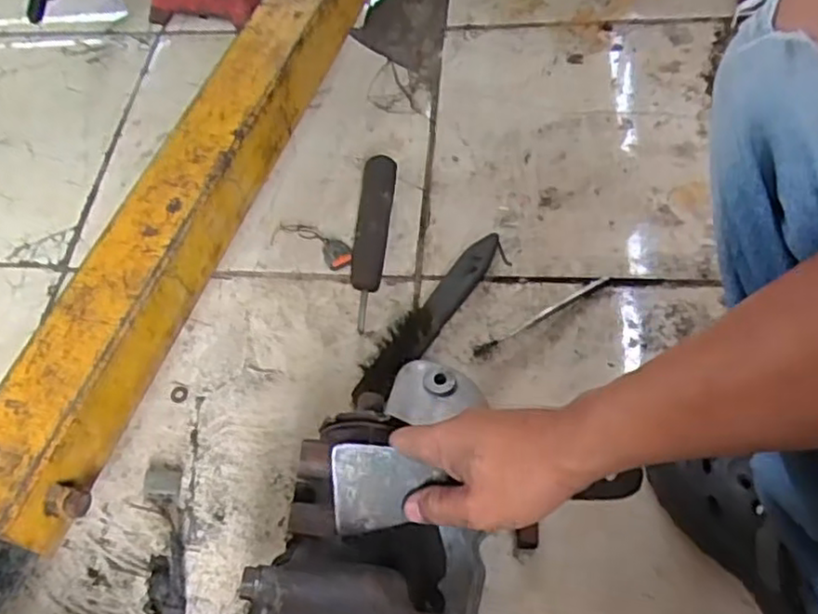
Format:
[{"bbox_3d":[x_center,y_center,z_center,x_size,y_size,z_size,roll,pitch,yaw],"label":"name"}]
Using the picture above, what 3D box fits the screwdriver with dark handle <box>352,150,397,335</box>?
[{"bbox_3d":[-0.040,-0.078,0.744,0.034,0.043,0.199,5,60,4],"label":"screwdriver with dark handle"}]

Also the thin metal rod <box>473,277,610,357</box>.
[{"bbox_3d":[0.133,0.009,0.686,0.163,0.015,0.011,-29,63,-15],"label":"thin metal rod"}]

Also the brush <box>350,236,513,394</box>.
[{"bbox_3d":[0.024,0.006,0.689,0.041,0.038,0.227,34,65,19],"label":"brush"}]

